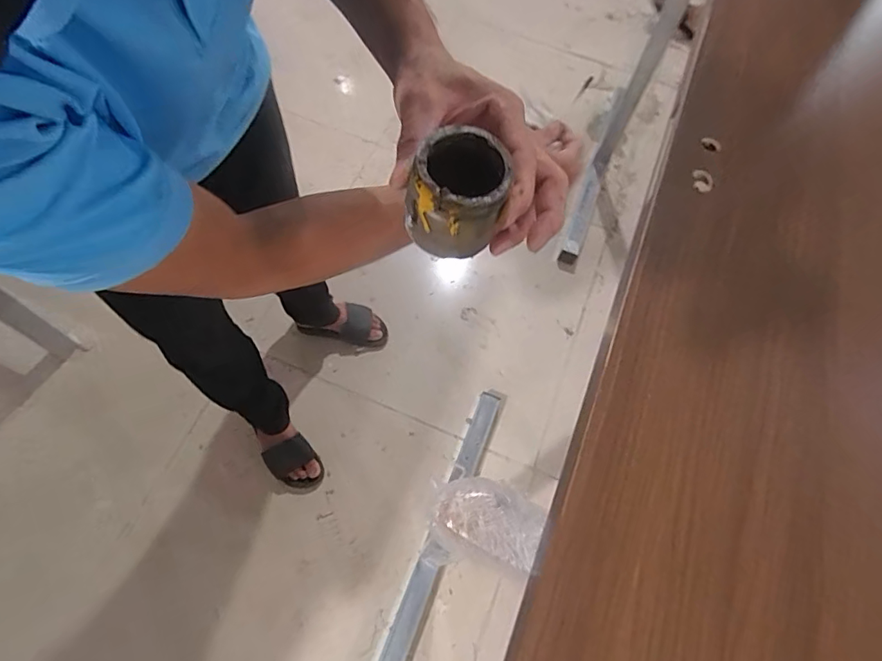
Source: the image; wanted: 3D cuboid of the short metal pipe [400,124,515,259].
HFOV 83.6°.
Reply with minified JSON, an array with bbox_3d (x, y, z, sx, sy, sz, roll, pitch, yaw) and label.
[{"bbox_3d":[0.011,-0.078,0.281,0.052,0.053,0.055,16,62,7],"label":"short metal pipe"}]

